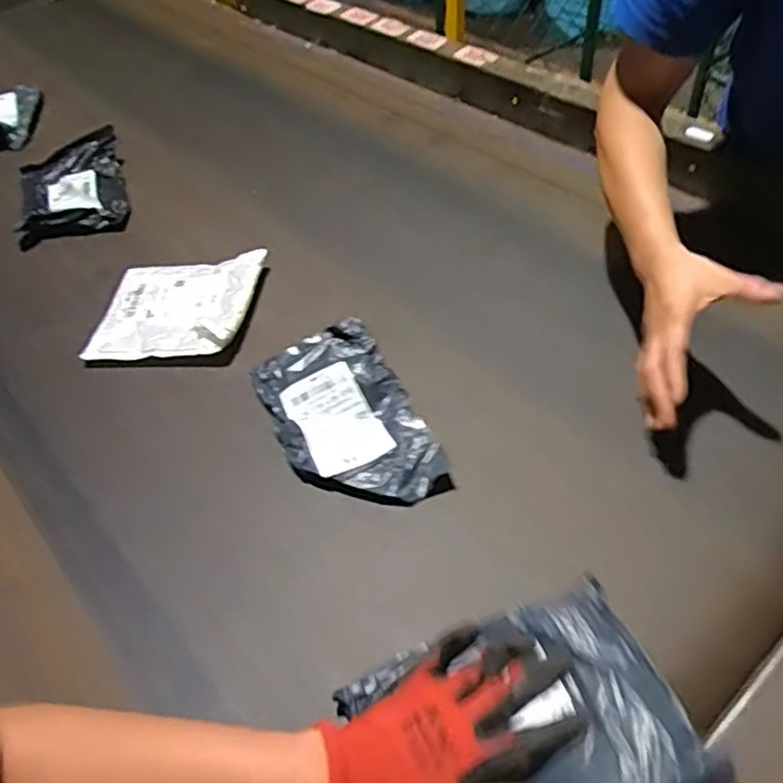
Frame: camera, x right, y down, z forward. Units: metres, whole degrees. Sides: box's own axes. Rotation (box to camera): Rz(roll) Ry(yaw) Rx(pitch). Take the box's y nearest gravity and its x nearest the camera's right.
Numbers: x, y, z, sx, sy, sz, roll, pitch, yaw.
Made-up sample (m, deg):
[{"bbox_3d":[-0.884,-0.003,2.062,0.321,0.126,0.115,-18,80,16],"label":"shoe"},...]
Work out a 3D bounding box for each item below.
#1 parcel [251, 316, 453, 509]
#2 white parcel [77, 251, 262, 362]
[{"bbox_3d":[-0.045,0.027,0.653,0.127,0.040,0.204,-23,52,-13],"label":"parcel"},{"bbox_3d":[-0.244,-0.101,0.767,0.171,0.031,0.152,-2,50,4],"label":"white parcel"}]

